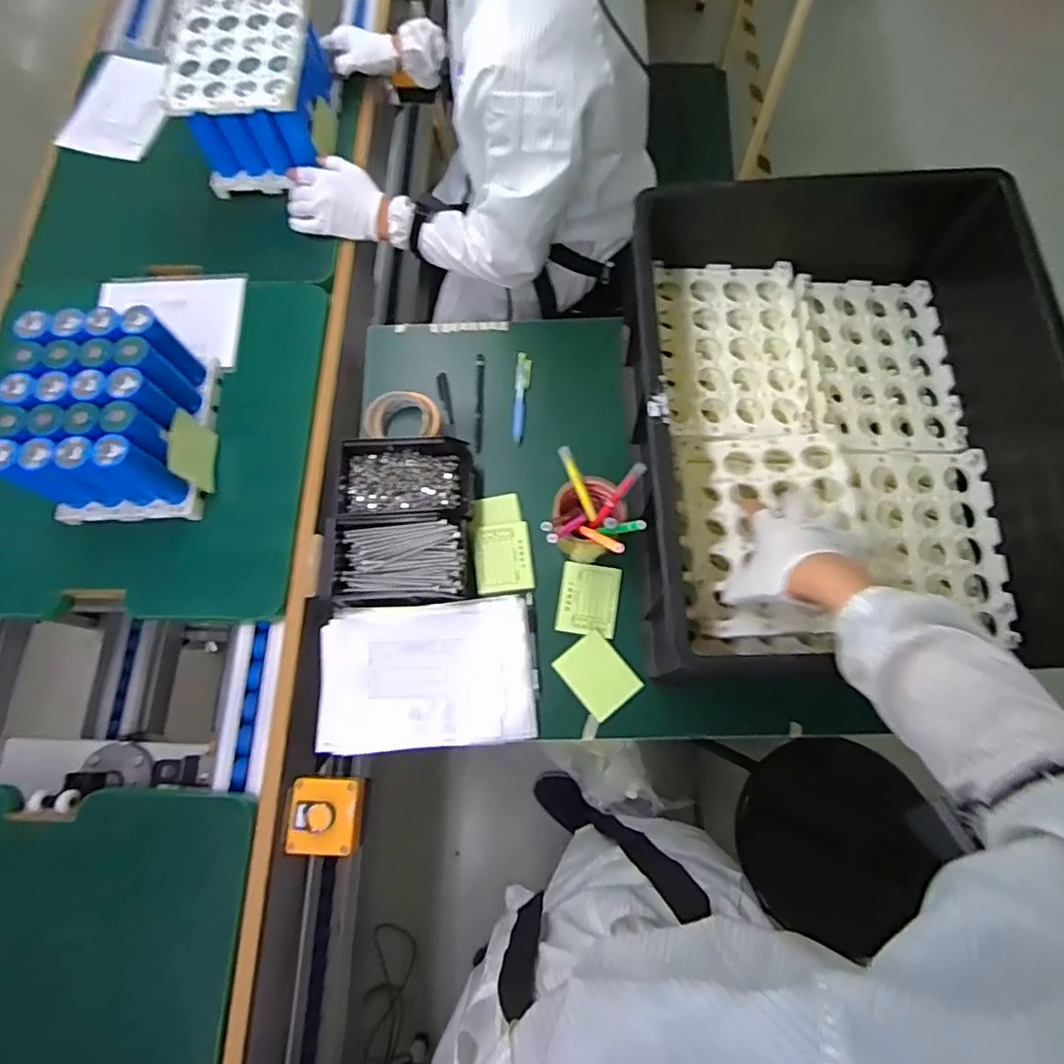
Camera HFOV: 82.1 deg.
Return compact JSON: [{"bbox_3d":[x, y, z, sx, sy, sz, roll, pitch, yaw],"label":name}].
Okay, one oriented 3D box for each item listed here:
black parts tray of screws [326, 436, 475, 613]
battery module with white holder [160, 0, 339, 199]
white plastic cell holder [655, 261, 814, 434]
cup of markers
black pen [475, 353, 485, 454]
[{"bbox_3d":[-0.167,-0.019,0.783,0.176,0.060,0.231,0,72,2],"label":"black parts tray of screws"},{"bbox_3d":[-0.407,-0.657,0.921,0.192,0.165,0.239,-2,72,2],"label":"battery module with white holder"},{"bbox_3d":[0.251,-0.227,0.774,0.167,0.051,0.233,-1,72,2],"label":"white plastic cell holder"},{"bbox_3d":[0.071,-0.016,0.746,0.097,0.136,0.109,12,73,6],"label":"cup of markers"},{"bbox_3d":[-0.075,-0.189,0.887,0.013,0.007,0.158,-1,72,2],"label":"black pen"}]

